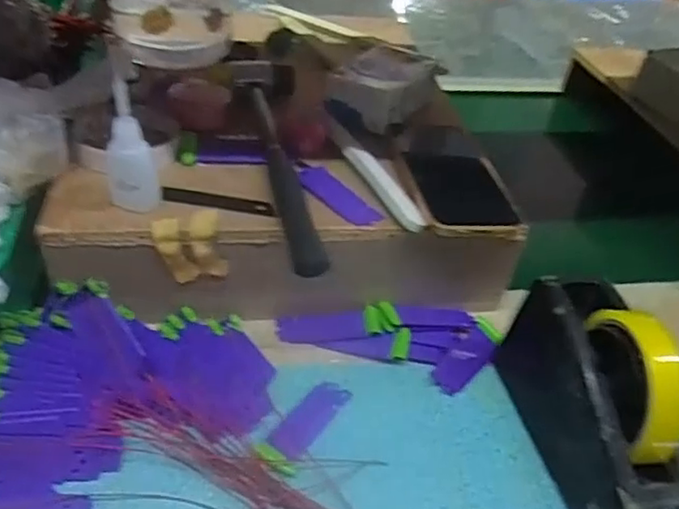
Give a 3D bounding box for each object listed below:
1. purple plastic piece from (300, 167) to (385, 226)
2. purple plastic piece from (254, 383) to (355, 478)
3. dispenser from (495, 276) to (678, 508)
[{"bbox_3d":[-0.003,-0.045,0.467,0.024,0.005,0.079,-23,48,-31],"label":"purple plastic piece"},{"bbox_3d":[-0.022,0.113,0.416,0.029,0.004,0.077,28,44,23],"label":"purple plastic piece"},{"bbox_3d":[0.172,0.095,0.380,0.063,0.109,0.193,-4,41,-13],"label":"dispenser"}]

